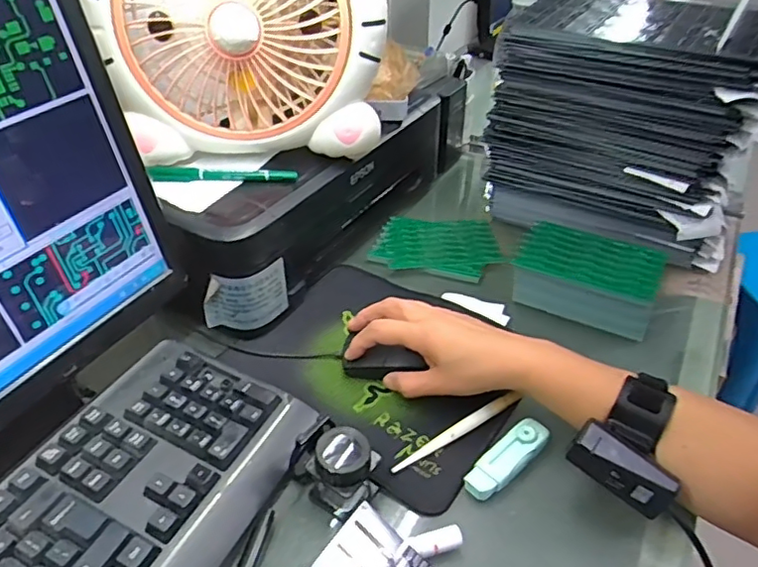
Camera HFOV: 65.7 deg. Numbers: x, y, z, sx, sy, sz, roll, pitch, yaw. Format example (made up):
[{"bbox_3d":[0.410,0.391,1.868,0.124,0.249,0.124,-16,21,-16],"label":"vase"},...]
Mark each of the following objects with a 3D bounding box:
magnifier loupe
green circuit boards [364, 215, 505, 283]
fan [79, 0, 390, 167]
[{"bbox_3d":[-0.030,0.133,0.422,0.050,0.060,0.041,29,46,32],"label":"magnifier loupe"},{"bbox_3d":[0.067,-0.045,0.667,0.140,0.010,0.103,9,39,12],"label":"green circuit boards"},{"bbox_3d":[-0.130,-0.242,0.530,0.256,0.237,0.128,-8,39,-11],"label":"fan"}]

